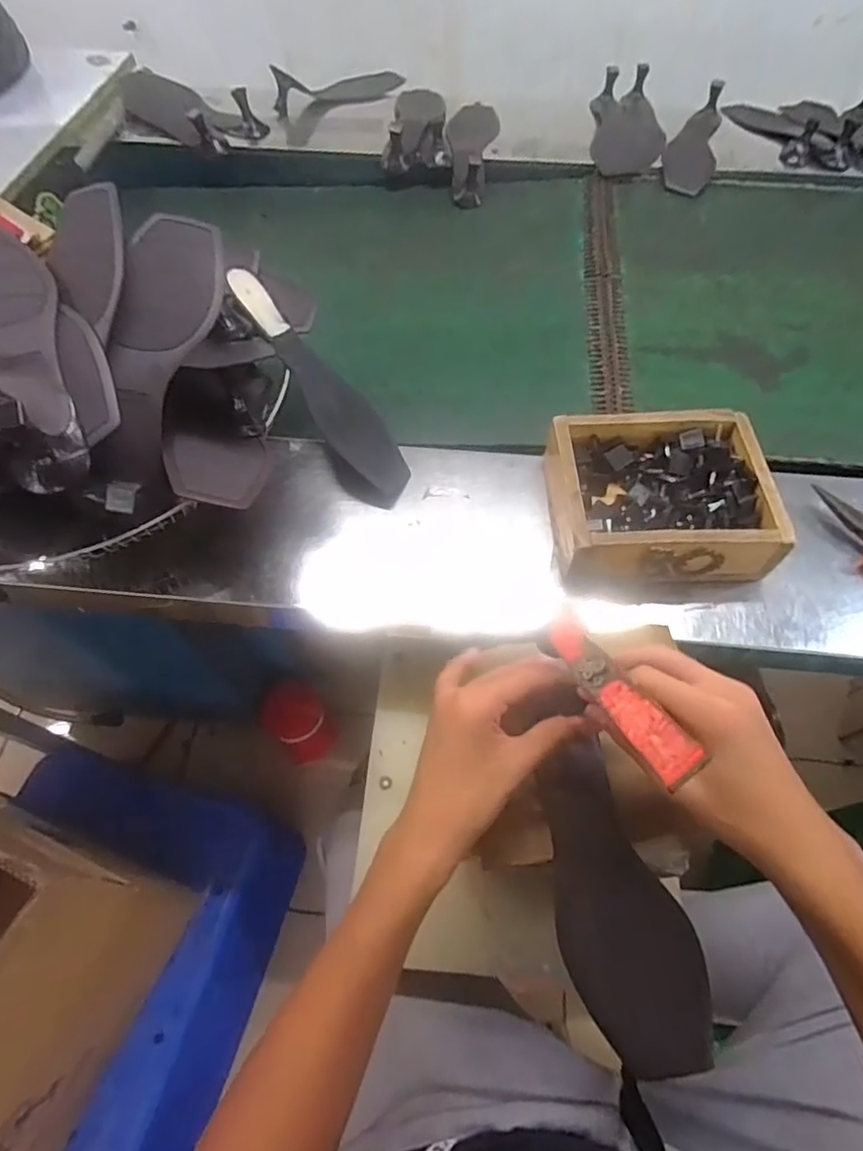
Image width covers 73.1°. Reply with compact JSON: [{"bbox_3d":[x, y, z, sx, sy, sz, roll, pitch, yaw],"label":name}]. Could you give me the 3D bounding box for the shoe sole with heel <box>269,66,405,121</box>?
[{"bbox_3d":[-0.159,-0.837,0.992,0.236,0.056,0.082,-20,61,-11],"label":"shoe sole with heel"}]

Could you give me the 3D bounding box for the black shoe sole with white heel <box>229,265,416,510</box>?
[{"bbox_3d":[-0.107,-0.184,0.569,0.060,0.026,0.256,-37,94,-19],"label":"black shoe sole with white heel"}]

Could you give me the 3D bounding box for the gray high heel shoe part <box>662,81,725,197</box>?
[{"bbox_3d":[0.407,-0.676,0.903,0.075,0.032,0.228,13,69,9],"label":"gray high heel shoe part"}]

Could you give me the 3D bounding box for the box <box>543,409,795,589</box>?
[{"bbox_3d":[0.204,-0.066,0.536,0.183,0.075,0.175,-2,59,0],"label":"box"}]

